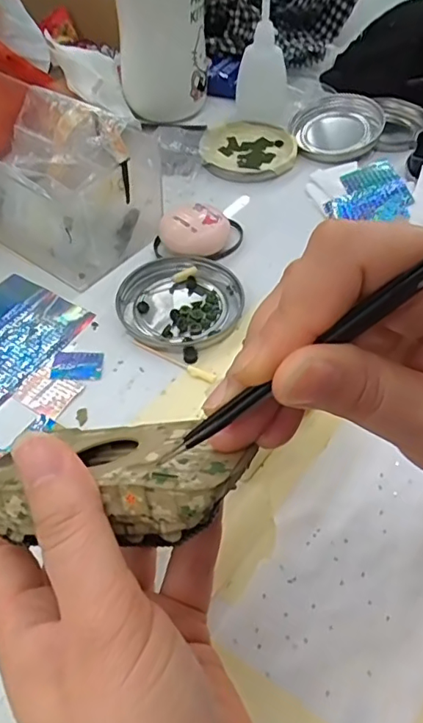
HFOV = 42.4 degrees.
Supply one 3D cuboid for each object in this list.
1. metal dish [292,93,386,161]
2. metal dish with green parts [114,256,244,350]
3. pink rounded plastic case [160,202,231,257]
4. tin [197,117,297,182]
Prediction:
[{"bbox_3d":[0.107,-0.204,0.469,0.069,0.018,0.077,22,55,17],"label":"metal dish"},{"bbox_3d":[-0.020,-0.039,0.349,0.076,0.007,0.074,0,52,0],"label":"metal dish with green parts"},{"bbox_3d":[-0.012,-0.090,0.379,0.043,0.023,0.036,22,55,17],"label":"pink rounded plastic case"},{"bbox_3d":[0.032,-0.181,0.461,0.078,0.010,0.086,8,52,7],"label":"tin"}]

